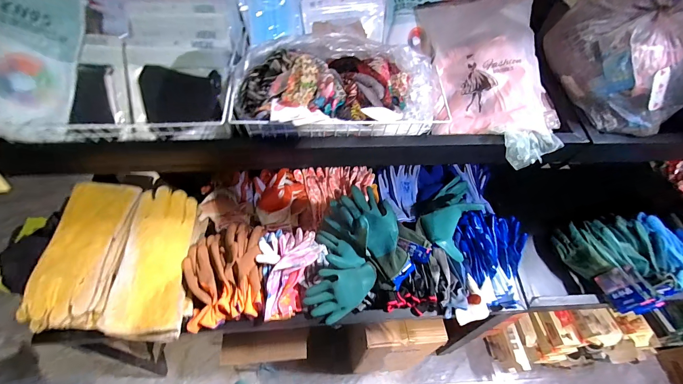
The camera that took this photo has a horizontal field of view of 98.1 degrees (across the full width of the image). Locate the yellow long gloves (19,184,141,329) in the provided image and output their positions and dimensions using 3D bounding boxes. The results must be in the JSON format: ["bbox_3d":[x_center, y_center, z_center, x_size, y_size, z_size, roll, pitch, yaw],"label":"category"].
[{"bbox_3d":[-0.586,0.141,0.698,0.153,0.090,0.330,1,57,-2],"label":"yellow long gloves"}]

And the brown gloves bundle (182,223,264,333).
[{"bbox_3d":[-0.285,0.198,0.731,0.189,0.066,0.228,-10,58,-9],"label":"brown gloves bundle"}]

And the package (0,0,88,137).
[{"bbox_3d":[-0.517,-0.223,0.501,0.119,0.028,0.258,10,97,-26],"label":"package"}]

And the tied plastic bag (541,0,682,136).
[{"bbox_3d":[0.579,-0.275,0.594,0.225,0.180,0.258,-19,55,-17],"label":"tied plastic bag"}]

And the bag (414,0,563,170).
[{"bbox_3d":[0.299,-0.225,0.587,0.226,0.065,0.353,-14,81,7],"label":"bag"}]

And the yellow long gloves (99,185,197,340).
[{"bbox_3d":[-0.449,0.165,0.712,0.157,0.050,0.348,2,74,-1],"label":"yellow long gloves"}]

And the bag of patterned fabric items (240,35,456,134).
[{"bbox_3d":[-0.003,-0.200,0.559,0.385,0.099,0.191,-6,52,-8],"label":"bag of patterned fabric items"}]

